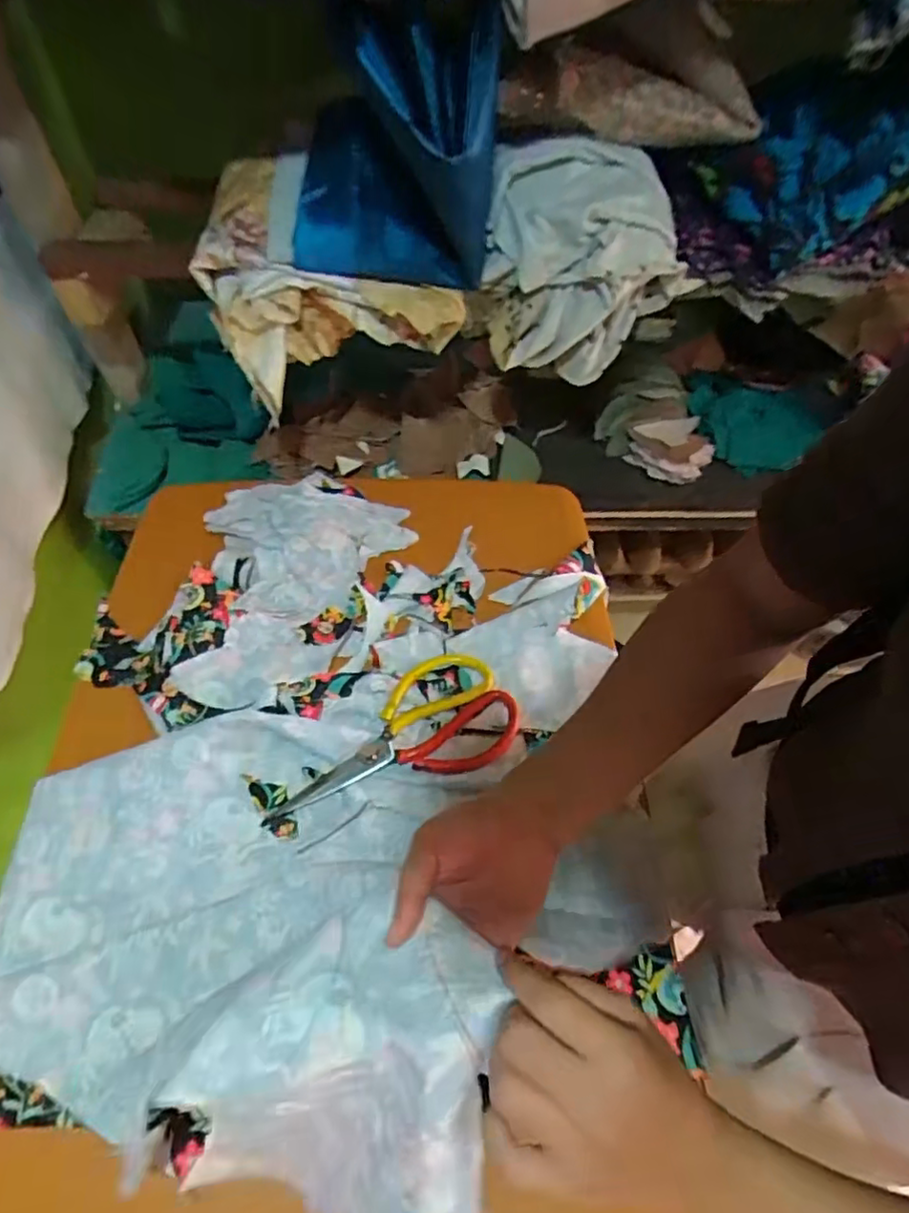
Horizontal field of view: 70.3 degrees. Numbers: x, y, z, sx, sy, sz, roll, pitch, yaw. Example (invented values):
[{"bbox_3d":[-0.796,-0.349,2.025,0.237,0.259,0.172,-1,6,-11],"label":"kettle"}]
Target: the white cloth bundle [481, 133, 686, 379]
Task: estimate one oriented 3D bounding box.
[{"bbox_3d":[0.120,-0.341,0.641,0.178,0.166,0.118,1,57,-2],"label":"white cloth bundle"}]

